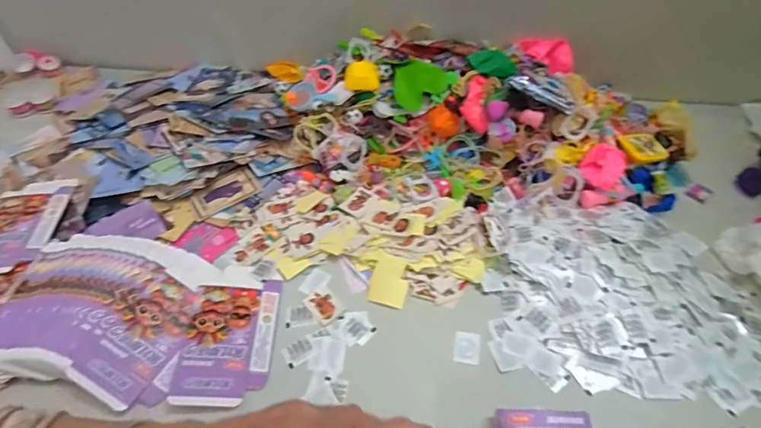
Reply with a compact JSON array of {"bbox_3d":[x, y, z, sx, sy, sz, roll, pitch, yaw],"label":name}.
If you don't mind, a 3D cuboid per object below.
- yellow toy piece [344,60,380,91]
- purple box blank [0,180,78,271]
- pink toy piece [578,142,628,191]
[{"bbox_3d":[-0.025,-0.188,0.595,0.045,0.019,0.041,-4,50,0],"label":"yellow toy piece"},{"bbox_3d":[-0.417,0.011,0.502,0.094,0.010,0.138,-8,47,-8],"label":"purple box blank"},{"bbox_3d":[0.250,-0.054,0.496,0.045,0.028,0.041,-2,50,2],"label":"pink toy piece"}]

